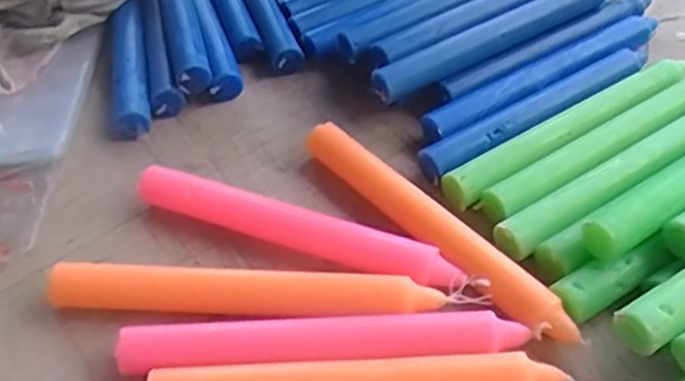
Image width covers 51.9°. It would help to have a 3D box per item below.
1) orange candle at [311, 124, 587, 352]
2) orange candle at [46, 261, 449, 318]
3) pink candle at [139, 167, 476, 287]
[{"bbox_3d":[0.038,0.014,0.321,0.015,0.011,0.158,-37,57,-24],"label":"orange candle"},{"bbox_3d":[-0.043,0.042,0.302,0.165,0.014,0.020,-1,50,3],"label":"orange candle"},{"bbox_3d":[-0.022,0.018,0.329,0.155,0.023,0.019,14,53,15],"label":"pink candle"}]

